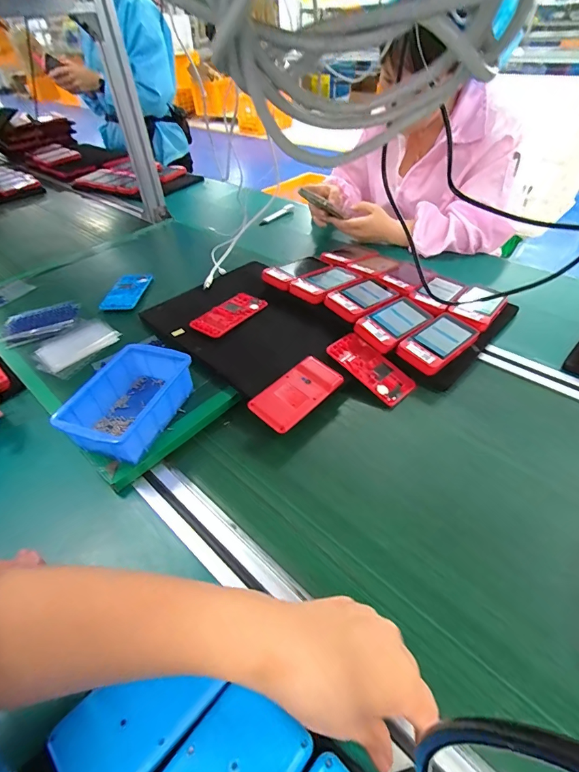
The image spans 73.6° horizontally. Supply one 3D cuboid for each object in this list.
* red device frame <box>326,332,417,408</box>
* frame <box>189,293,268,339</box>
[{"bbox_3d":[0.111,-0.025,0.531,0.056,0.013,0.122,-34,65,-25],"label":"red device frame"},{"bbox_3d":[-0.096,-0.115,0.614,0.061,0.014,0.120,28,50,27],"label":"frame"}]

